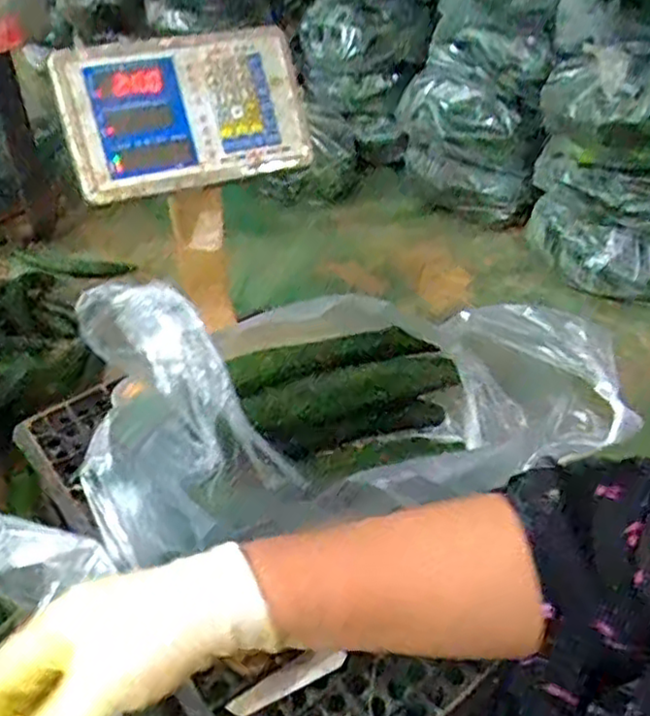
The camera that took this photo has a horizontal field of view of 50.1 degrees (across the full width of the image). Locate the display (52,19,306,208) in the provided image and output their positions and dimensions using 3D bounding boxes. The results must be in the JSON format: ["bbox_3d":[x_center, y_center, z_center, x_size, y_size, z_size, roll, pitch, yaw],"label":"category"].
[{"bbox_3d":[-0.141,-0.248,0.703,0.236,0.143,0.033,-14,9,-16],"label":"display"}]

